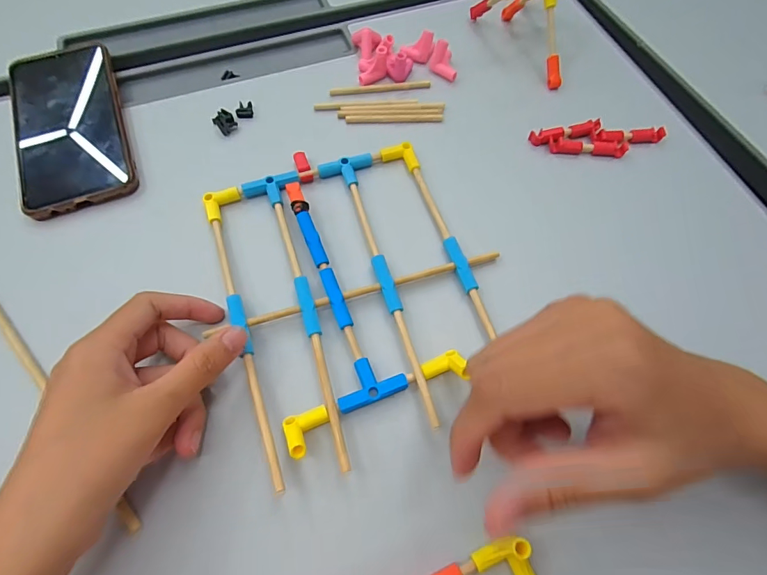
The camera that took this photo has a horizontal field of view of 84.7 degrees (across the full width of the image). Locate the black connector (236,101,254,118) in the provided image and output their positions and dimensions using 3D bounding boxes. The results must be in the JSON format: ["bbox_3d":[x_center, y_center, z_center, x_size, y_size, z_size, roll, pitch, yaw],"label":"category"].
[{"bbox_3d":[-0.112,-0.143,0.340,0.013,0.004,0.016,-9,66,-6],"label":"black connector"}]

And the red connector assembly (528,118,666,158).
[{"bbox_3d":[0.168,-0.117,0.331,0.103,0.008,0.028,4,64,1],"label":"red connector assembly"}]

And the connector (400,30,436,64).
[{"bbox_3d":[0.030,-0.206,0.362,0.028,0.019,0.014,-12,65,-7],"label":"connector"}]

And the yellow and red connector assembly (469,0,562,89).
[{"bbox_3d":[0.136,-0.234,0.359,0.054,0.052,0.111,-31,69,-15],"label":"yellow and red connector assembly"}]

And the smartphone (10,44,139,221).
[{"bbox_3d":[-0.239,-0.128,0.323,0.073,0.013,0.161,-20,66,-10],"label":"smartphone"}]

